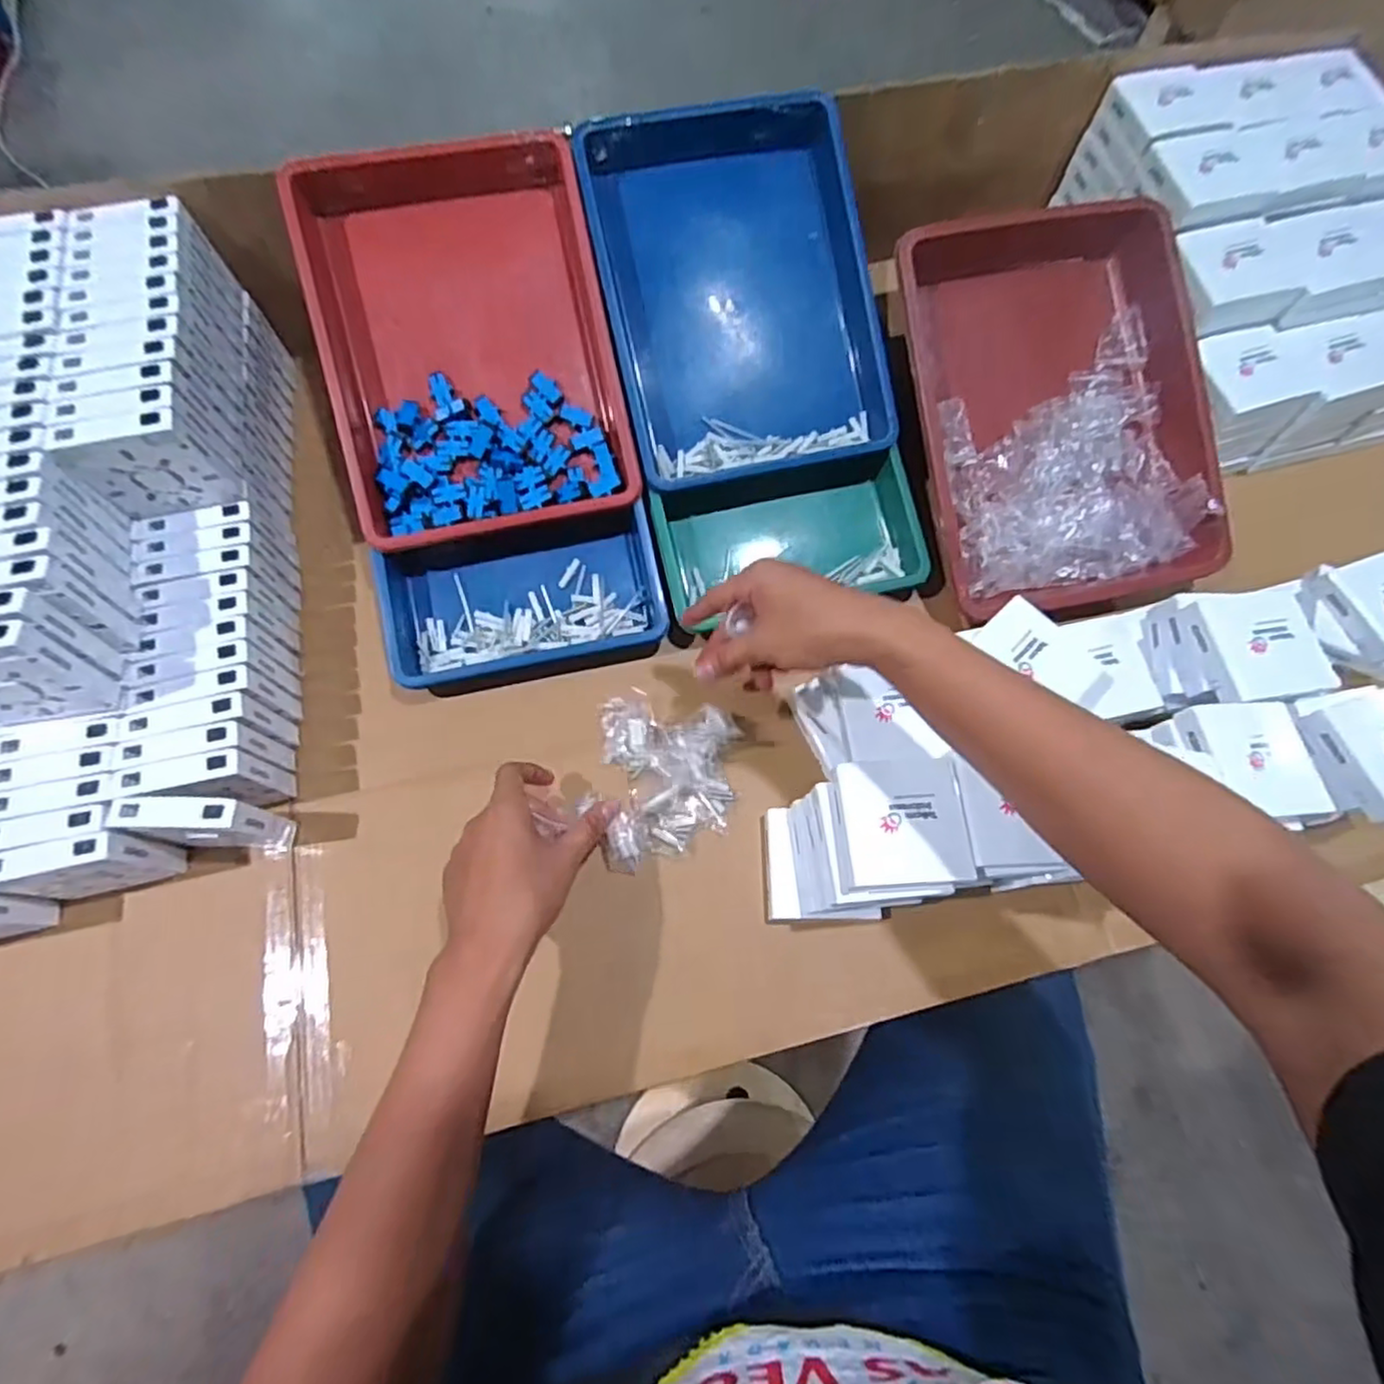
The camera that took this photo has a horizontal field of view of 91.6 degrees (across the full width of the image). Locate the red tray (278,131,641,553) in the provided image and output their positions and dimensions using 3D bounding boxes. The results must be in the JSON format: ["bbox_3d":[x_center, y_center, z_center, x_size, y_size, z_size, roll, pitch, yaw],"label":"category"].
[{"bbox_3d":[-0.193,-0.303,0.580,0.238,0.054,0.325,-13,92,-8],"label":"red tray"}]

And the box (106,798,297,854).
[{"bbox_3d":[-0.360,0.100,0.507,0.089,0.082,0.026,1,69,-2],"label":"box"}]

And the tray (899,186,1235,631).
[{"bbox_3d":[0.329,-0.256,0.616,0.253,0.093,0.351,-11,88,2],"label":"tray"}]

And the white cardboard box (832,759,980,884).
[{"bbox_3d":[0.148,0.089,0.467,0.086,0.011,0.085,-3,70,-3],"label":"white cardboard box"}]

